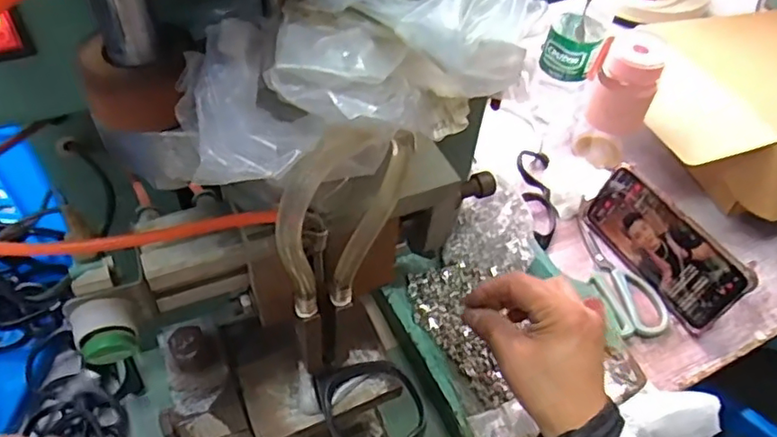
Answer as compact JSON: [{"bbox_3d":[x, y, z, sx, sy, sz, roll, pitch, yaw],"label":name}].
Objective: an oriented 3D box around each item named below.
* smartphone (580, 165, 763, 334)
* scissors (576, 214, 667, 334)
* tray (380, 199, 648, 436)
[{"bbox_3d":[0.265,0.024,0.566,0.009,0.081,0.165,-9,51,-33],"label":"smartphone"},{"bbox_3d":[0.227,0.054,0.582,0.059,0.011,0.144,-9,51,-11],"label":"scissors"},{"bbox_3d":[0.093,0.078,0.457,0.152,0.031,0.179,-19,53,-19],"label":"tray"}]

